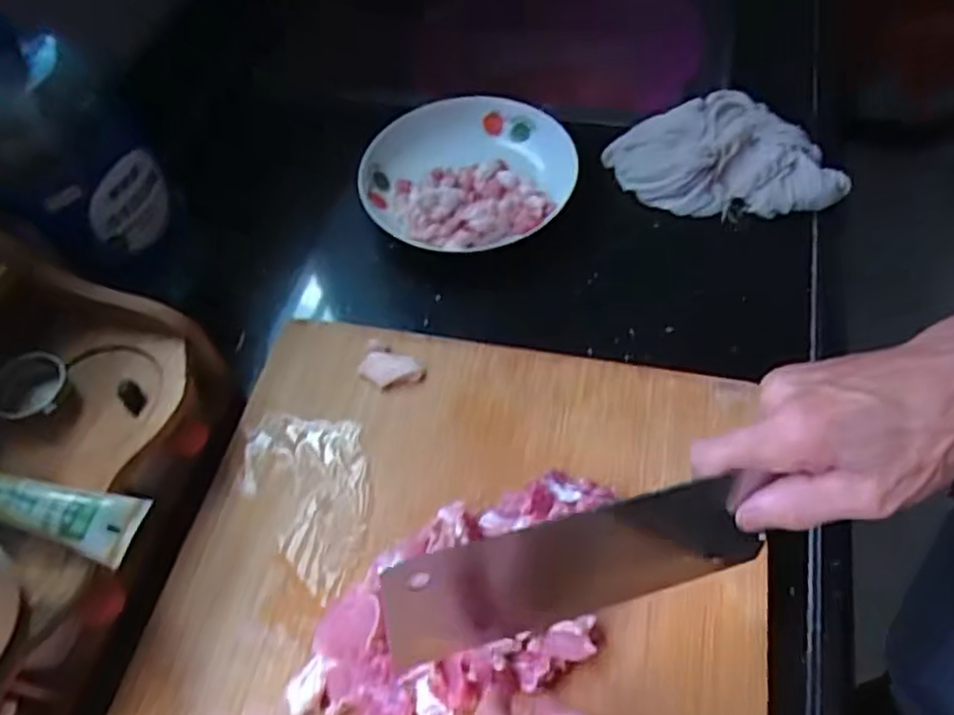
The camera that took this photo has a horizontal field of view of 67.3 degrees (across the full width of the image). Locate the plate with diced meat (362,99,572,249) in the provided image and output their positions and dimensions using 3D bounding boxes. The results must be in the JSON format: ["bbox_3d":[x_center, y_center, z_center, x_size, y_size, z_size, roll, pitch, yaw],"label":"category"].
[{"bbox_3d":[-0.009,-0.151,0.578,0.171,0.028,0.154,-31,61,-14],"label":"plate with diced meat"}]

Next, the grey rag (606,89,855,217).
[{"bbox_3d":[0.195,-0.160,0.572,0.164,0.037,0.109,-5,58,1],"label":"grey rag"}]

